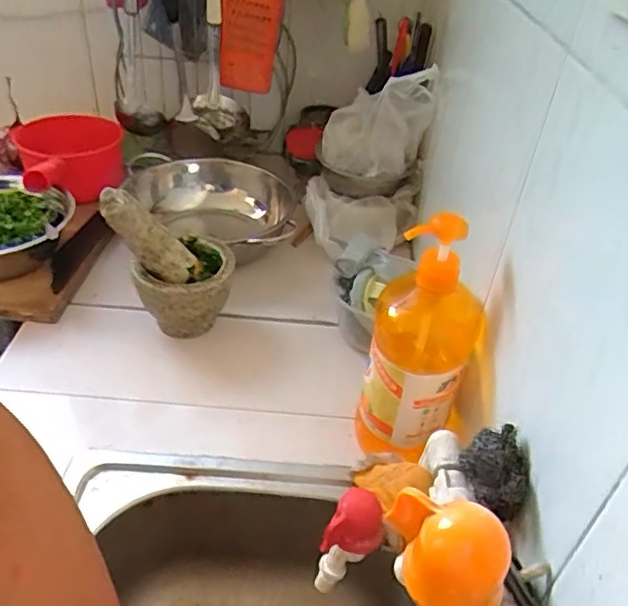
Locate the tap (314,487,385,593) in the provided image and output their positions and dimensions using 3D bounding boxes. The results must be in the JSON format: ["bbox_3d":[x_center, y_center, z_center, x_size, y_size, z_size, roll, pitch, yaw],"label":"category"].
[{"bbox_3d":[0.028,0.191,0.471,0.044,0.083,0.048,25,41,23],"label":"tap"}]

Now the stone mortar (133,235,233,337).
[{"bbox_3d":[-0.162,-0.009,0.748,0.123,0.112,0.113,-21,45,-31],"label":"stone mortar"}]

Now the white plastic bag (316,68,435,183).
[{"bbox_3d":[0.094,-0.279,0.892,0.158,0.150,0.126,10,38,6],"label":"white plastic bag"}]

